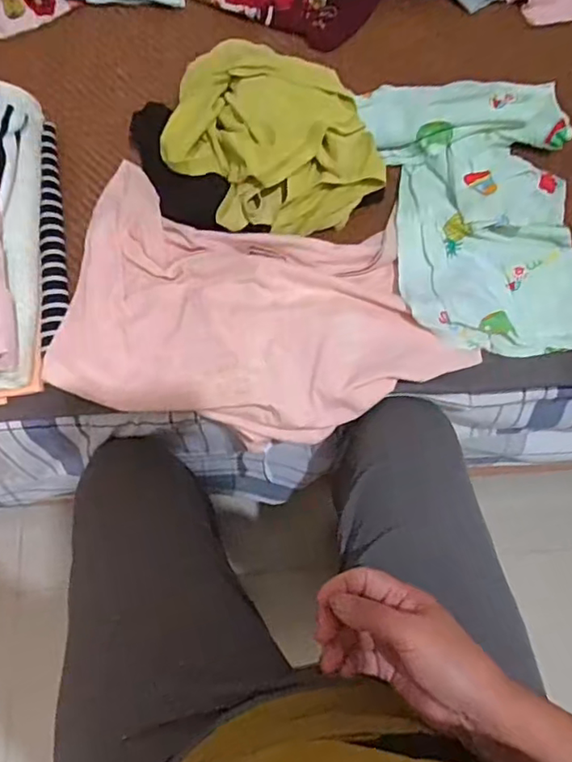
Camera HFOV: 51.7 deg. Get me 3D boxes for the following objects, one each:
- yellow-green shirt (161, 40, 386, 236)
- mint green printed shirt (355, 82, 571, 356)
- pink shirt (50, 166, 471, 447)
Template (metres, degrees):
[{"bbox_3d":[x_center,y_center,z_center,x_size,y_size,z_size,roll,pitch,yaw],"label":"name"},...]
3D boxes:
[{"bbox_3d":[-0.037,-0.282,0.668,0.201,0.102,0.262,-29,74,-12],"label":"yellow-green shirt"},{"bbox_3d":[0.218,-0.200,0.674,0.241,0.056,0.334,0,70,-3],"label":"mint green printed shirt"},{"bbox_3d":[-0.018,-0.084,0.627,0.432,0.040,0.287,8,70,1],"label":"pink shirt"}]

